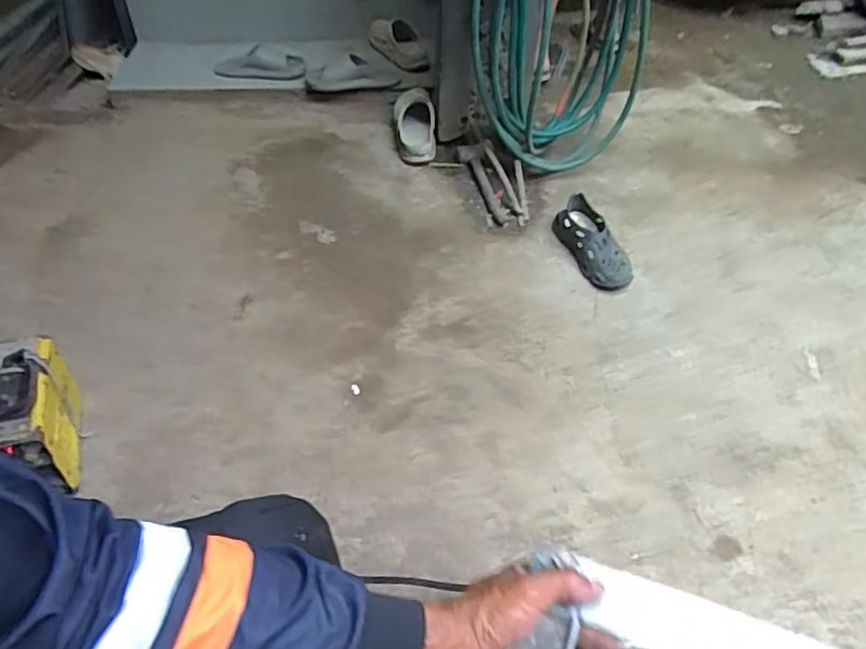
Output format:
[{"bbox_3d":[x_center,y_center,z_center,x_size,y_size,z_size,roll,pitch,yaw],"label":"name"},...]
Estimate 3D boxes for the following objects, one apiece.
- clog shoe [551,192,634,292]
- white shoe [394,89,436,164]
[{"bbox_3d":[0.380,-0.191,1.480,0.104,0.079,0.268,-16,60,-15],"label":"clog shoe"},{"bbox_3d":[-0.049,-0.541,1.672,0.110,0.084,0.233,-4,63,-4],"label":"white shoe"}]

